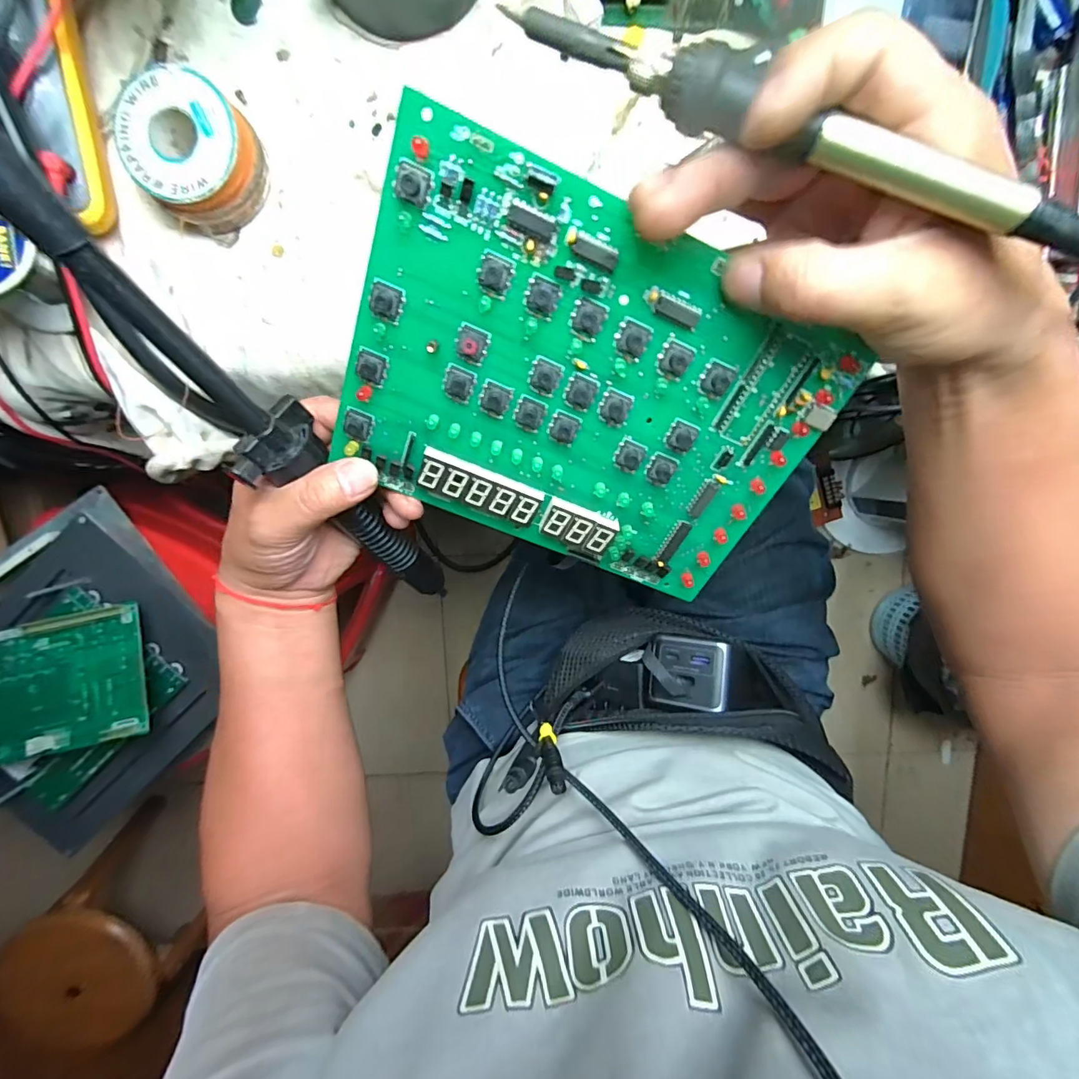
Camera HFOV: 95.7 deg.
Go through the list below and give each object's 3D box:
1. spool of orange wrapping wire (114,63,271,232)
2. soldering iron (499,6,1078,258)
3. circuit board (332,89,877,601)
[{"bbox_3d":[-0.200,-0.223,0.282,0.069,0.028,0.068,0,100,-1],"label":"spool of orange wrapping wire"},{"bbox_3d":[0.085,-0.127,0.152,0.212,0.014,0.021,28,98,5],"label":"soldering iron"},{"bbox_3d":[0.021,-0.063,0.230,0.213,0.009,0.155,22,120,-10],"label":"circuit board"}]

